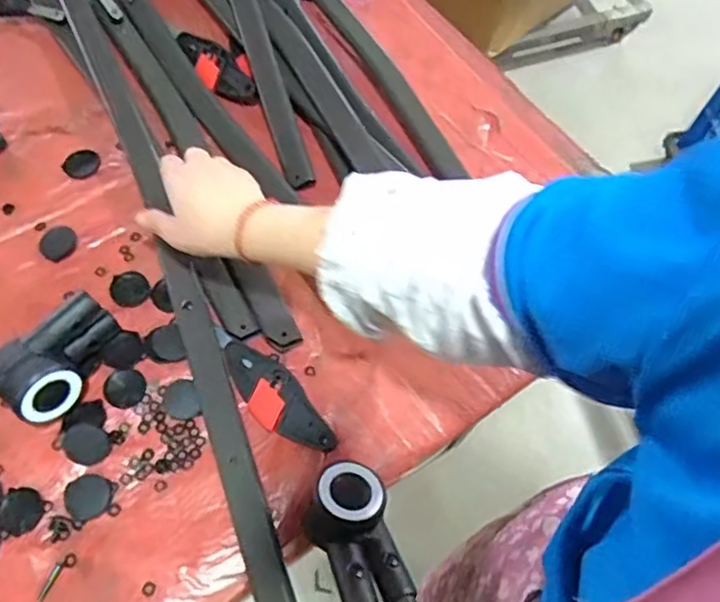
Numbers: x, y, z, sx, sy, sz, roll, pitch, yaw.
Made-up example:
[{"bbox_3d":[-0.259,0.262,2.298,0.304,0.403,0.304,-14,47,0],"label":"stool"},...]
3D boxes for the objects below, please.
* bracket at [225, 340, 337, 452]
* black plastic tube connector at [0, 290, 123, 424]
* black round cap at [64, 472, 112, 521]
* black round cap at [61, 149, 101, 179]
[{"bbox_3d":[-0.071,0.080,0.544,0.044,0.011,0.121,-32,69,-18],"label":"bracket"},{"bbox_3d":[-0.240,0.050,0.527,0.056,0.061,0.100,42,68,17],"label":"black plastic tube connector"},{"bbox_3d":[-0.216,0.154,0.512,0.036,0.004,0.034,1,63,-3],"label":"black round cap"},{"bbox_3d":[-0.280,-0.138,0.650,0.036,0.009,0.032,-24,66,-15],"label":"black round cap"}]

